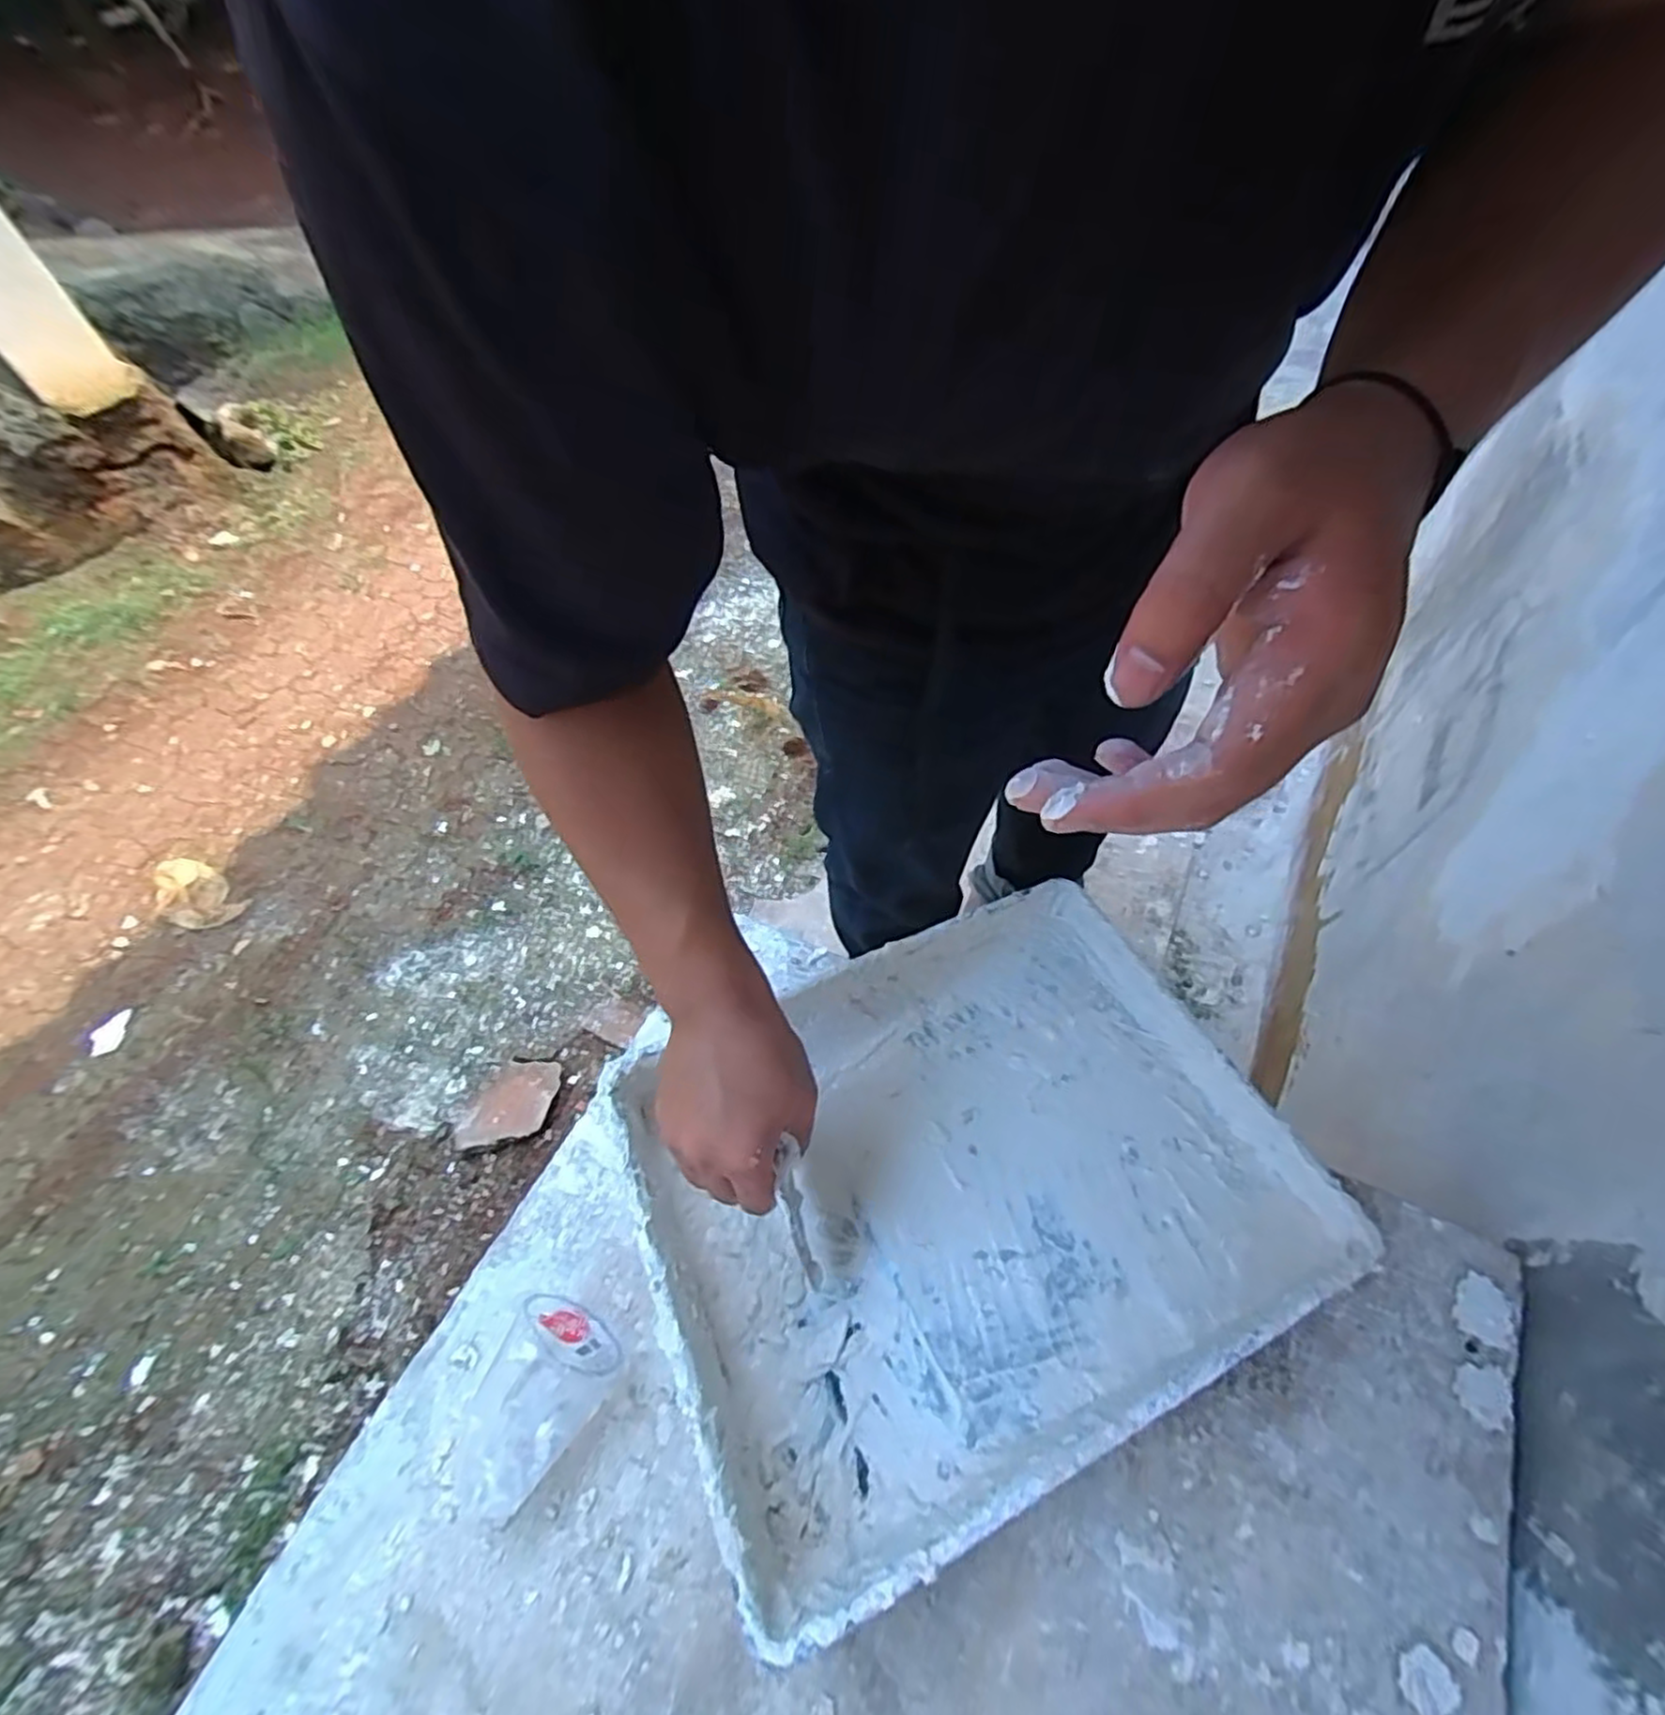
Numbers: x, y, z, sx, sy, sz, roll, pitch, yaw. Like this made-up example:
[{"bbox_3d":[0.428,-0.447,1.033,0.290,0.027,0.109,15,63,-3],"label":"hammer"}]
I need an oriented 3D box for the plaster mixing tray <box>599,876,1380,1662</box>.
[{"bbox_3d":[0.072,0.182,0.435,0.346,0.078,0.276,-24,59,-11],"label":"plaster mixing tray"}]

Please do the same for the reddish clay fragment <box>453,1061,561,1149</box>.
[{"bbox_3d":[-0.499,0.388,1.144,0.102,0.021,0.162,24,62,19],"label":"reddish clay fragment"}]

